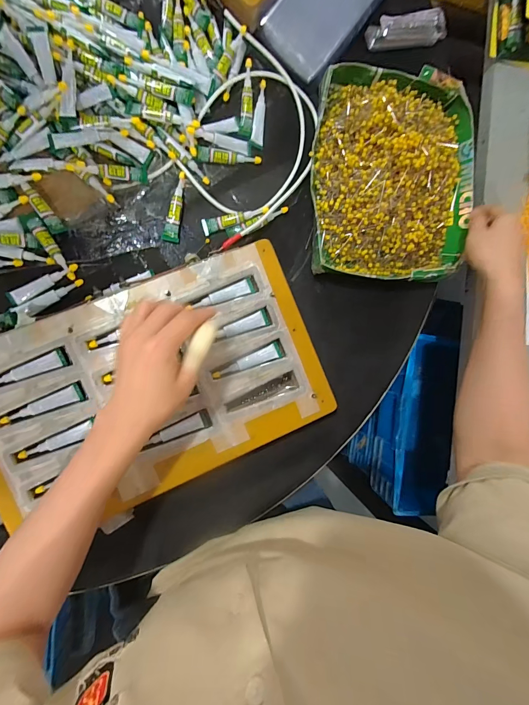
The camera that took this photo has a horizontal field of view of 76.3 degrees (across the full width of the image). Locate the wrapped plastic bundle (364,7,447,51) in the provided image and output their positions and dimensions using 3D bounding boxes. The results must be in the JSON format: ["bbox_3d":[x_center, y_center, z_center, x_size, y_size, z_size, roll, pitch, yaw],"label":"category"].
[{"bbox_3d":[0.206,-0.453,0.476,0.123,0.028,0.037,-21,94,-8],"label":"wrapped plastic bundle"}]

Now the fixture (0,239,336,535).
[{"bbox_3d":[-0.122,0.042,0.384,0.379,0.020,0.238,-25,94,-8],"label":"fixture"}]

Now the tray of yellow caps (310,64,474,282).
[{"bbox_3d":[0.173,-0.234,0.441,0.216,0.046,0.266,2,90,-9],"label":"tray of yellow caps"}]

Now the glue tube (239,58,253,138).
[{"bbox_3d":[-0.021,-0.327,0.434,0.016,0.011,0.089,6,90,-9],"label":"glue tube"}]

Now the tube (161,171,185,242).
[{"bbox_3d":[-0.112,-0.179,0.417,0.020,0.007,0.085,7,90,-9],"label":"tube"}]

